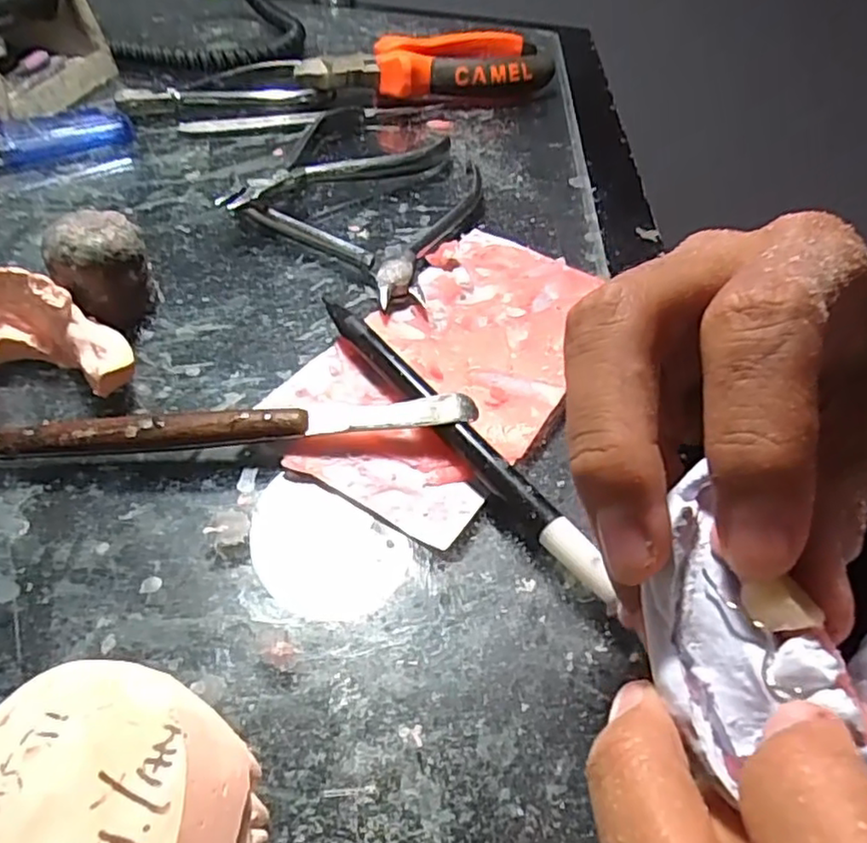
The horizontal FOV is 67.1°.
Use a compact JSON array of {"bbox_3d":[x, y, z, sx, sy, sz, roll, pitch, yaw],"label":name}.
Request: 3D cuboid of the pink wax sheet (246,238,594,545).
[{"bbox_3d":[0.009,-0.025,0.224,0.075,0.006,0.142,27,50,19],"label":"pink wax sheet"}]

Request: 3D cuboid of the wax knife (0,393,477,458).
[{"bbox_3d":[-0.072,0.002,0.185,0.167,0.013,0.011,-2,46,-9],"label":"wax knife"}]

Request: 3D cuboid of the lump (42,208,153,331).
[{"bbox_3d":[-0.111,-0.050,0.219,0.028,0.033,0.024,-17,50,-21],"label":"lump"}]

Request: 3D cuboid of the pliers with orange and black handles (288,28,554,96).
[{"bbox_3d":[0.001,-0.203,0.382,0.155,0.026,0.049,-21,52,-25],"label":"pliers with orange and black handles"}]

